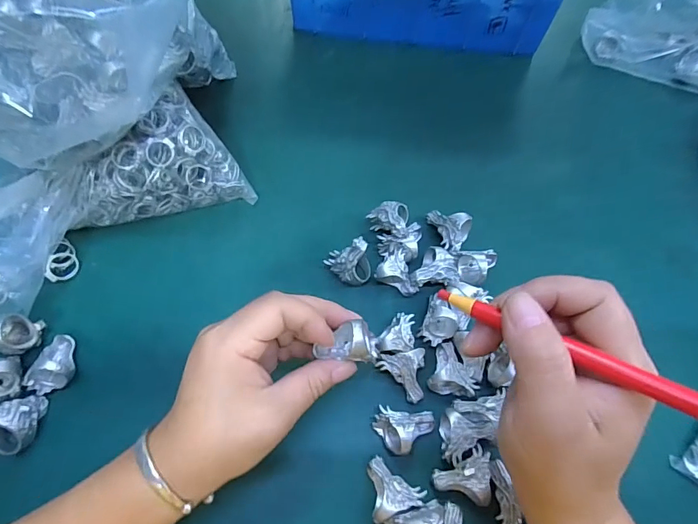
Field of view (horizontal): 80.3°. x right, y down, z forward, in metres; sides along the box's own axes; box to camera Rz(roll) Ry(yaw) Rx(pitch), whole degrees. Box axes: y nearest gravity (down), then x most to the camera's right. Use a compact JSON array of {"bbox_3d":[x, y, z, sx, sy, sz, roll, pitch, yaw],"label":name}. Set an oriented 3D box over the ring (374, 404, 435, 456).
[{"bbox_3d":[0.038,0.113,0.277,0.040,0.025,0.028,5,64,1],"label":"ring"}]

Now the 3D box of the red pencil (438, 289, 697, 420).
[{"bbox_3d":[0.110,0.045,0.159,0.167,0.007,0.010,24,64,34],"label":"red pencil"}]

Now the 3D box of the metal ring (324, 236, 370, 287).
[{"bbox_3d":[-0.001,0.002,0.324,0.036,0.039,0.028,2,64,0],"label":"metal ring"}]

